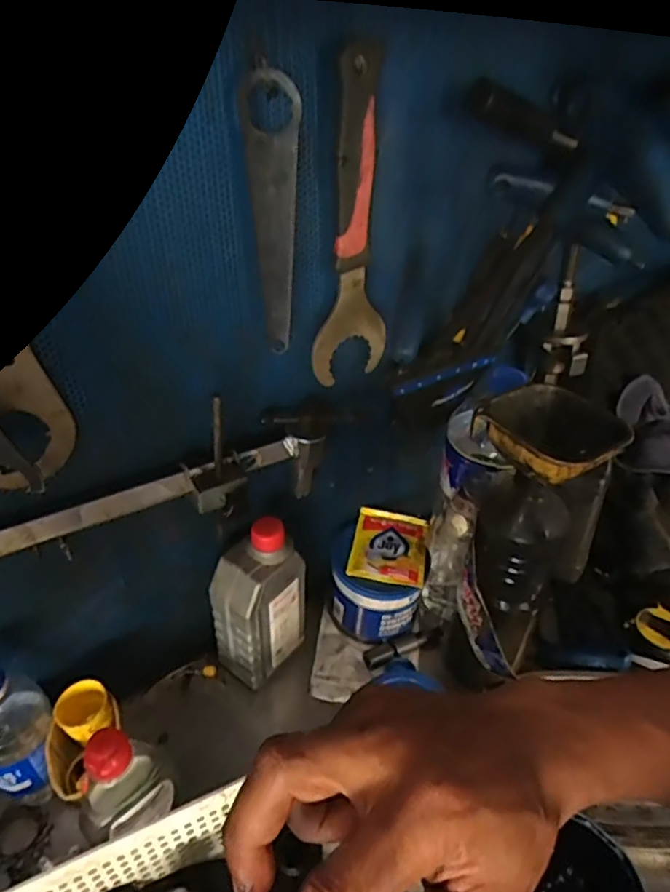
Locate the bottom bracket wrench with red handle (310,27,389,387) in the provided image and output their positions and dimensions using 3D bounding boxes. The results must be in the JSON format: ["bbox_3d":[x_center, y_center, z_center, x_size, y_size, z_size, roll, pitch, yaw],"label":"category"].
[{"bbox_3d":[0.023,-0.164,0.453,0.069,0.243,0.013,-14,39,-30],"label":"bottom bracket wrench with red handle"}]

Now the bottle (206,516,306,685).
[{"bbox_3d":[-0.073,0.149,0.560,0.055,0.162,0.079,26,44,30],"label":"bottle"}]

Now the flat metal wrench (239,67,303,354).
[{"bbox_3d":[-0.047,-0.153,0.403,0.040,0.181,0.011,18,40,14],"label":"flat metal wrench"}]

